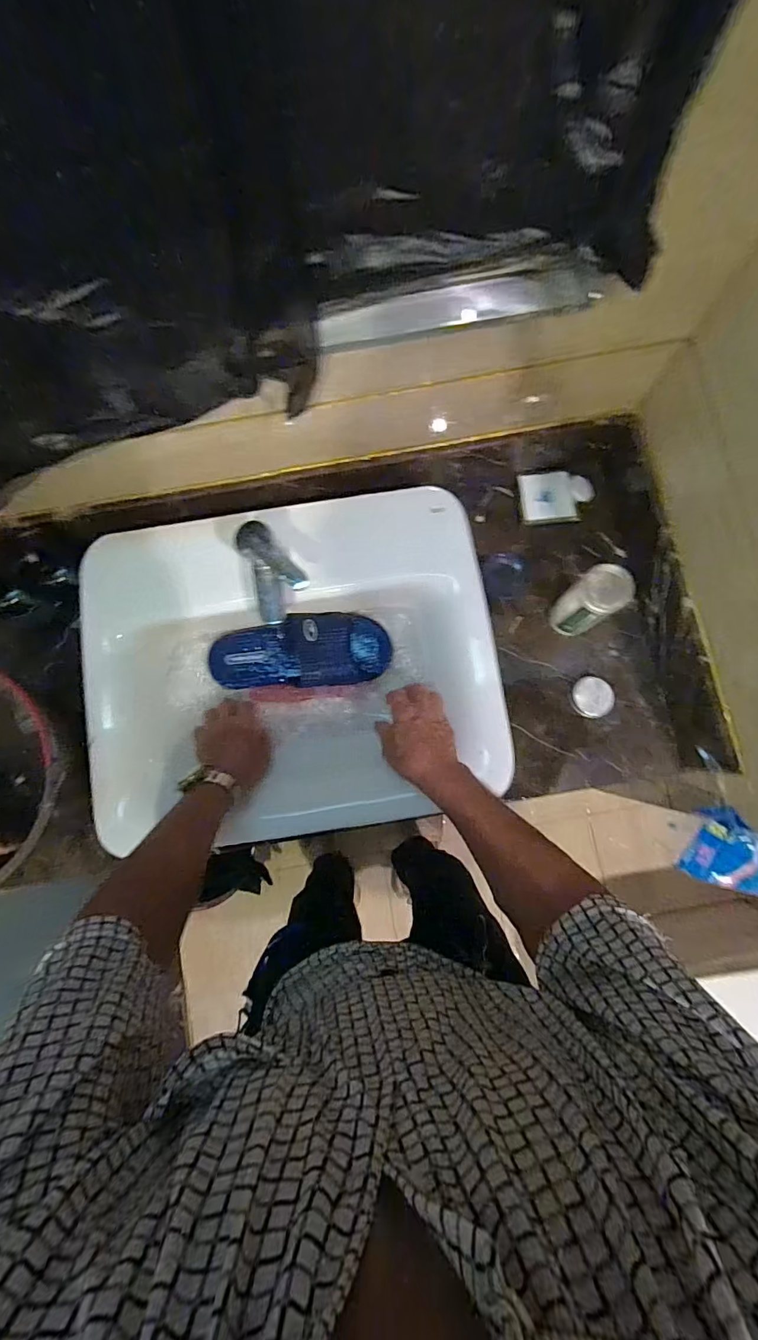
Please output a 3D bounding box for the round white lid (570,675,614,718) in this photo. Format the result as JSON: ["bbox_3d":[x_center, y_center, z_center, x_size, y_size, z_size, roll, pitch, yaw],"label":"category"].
[{"bbox_3d":[0.326,0.042,0.718,0.061,0.019,0.061,0,82,1],"label":"round white lid"}]

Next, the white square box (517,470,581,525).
[{"bbox_3d":[0.275,-0.280,0.758,0.090,0.013,0.085,-4,82,1],"label":"white square box"}]

